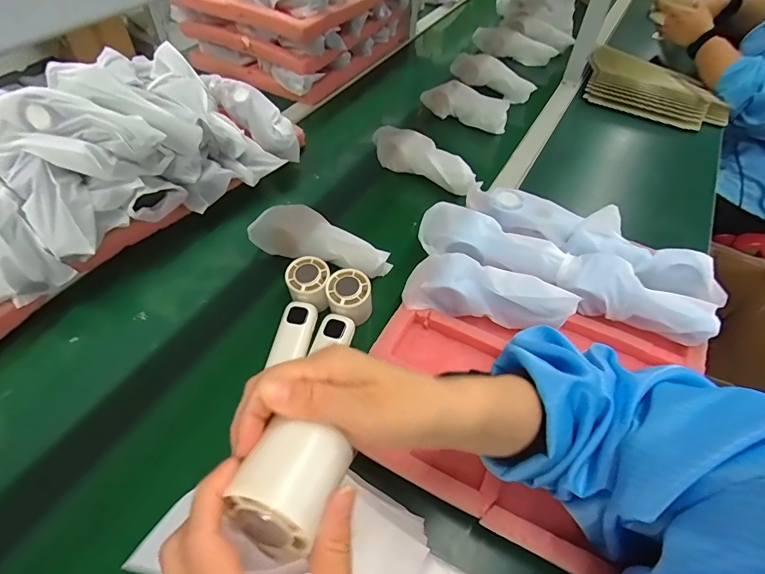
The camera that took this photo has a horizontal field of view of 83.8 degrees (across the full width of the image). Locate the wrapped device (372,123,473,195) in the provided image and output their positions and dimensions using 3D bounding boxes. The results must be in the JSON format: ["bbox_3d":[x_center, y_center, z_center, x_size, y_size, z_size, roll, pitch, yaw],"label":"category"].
[{"bbox_3d":[0.068,-0.209,0.709,0.208,0.056,0.052,34,57,25],"label":"wrapped device"}]

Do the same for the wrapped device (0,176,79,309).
[{"bbox_3d":[-0.466,-0.082,0.514,0.071,0.048,0.204,-31,85,-24],"label":"wrapped device"}]

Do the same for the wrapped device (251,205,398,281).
[{"bbox_3d":[-0.083,-0.064,0.587,0.193,0.055,0.062,19,52,15],"label":"wrapped device"}]

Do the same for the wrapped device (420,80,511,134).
[{"bbox_3d":[0.168,-0.363,0.840,0.177,0.069,0.050,30,56,22],"label":"wrapped device"}]

